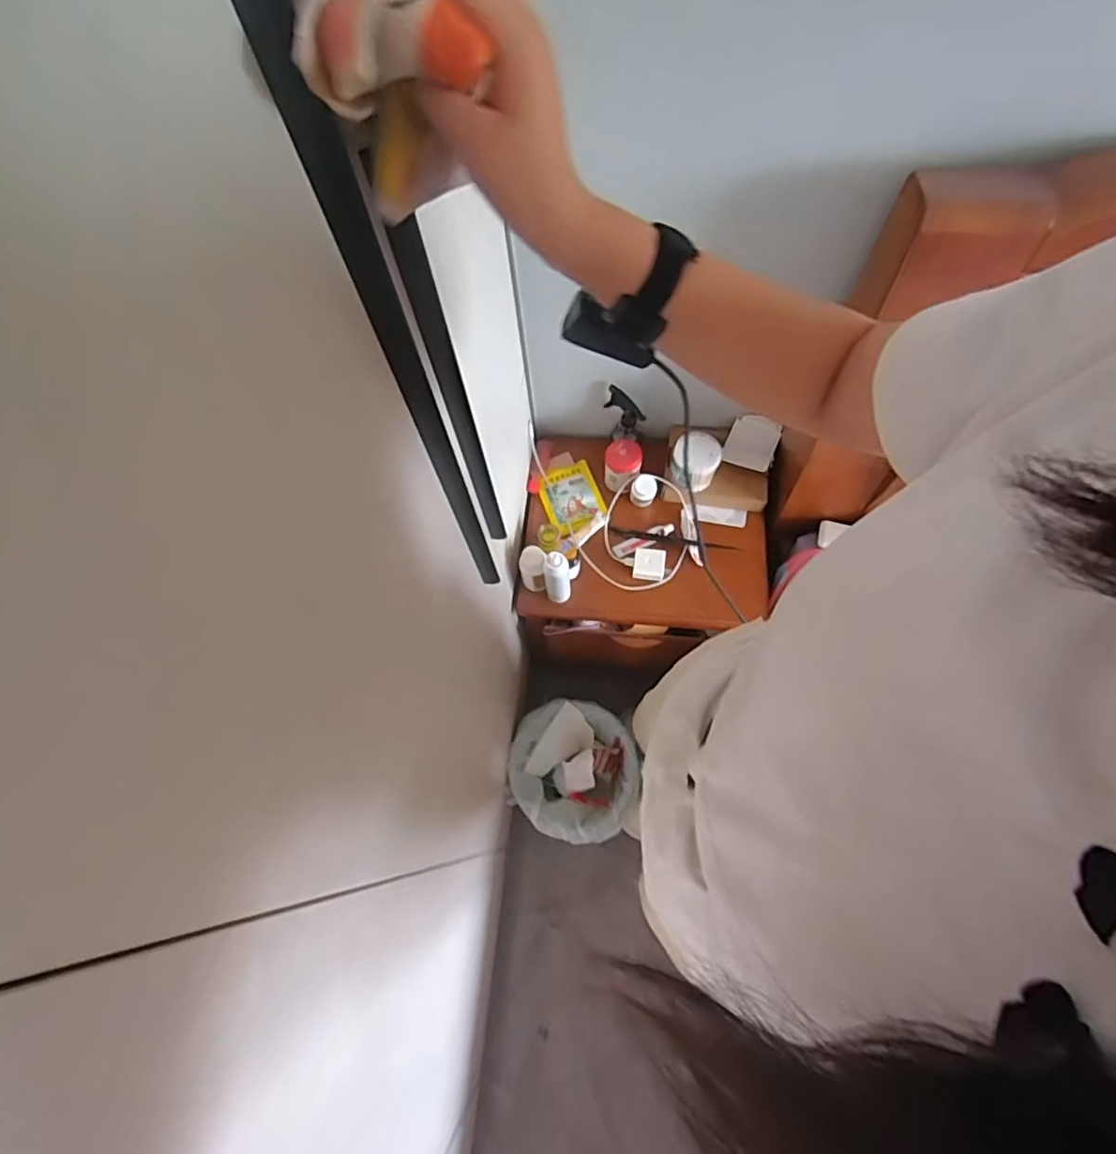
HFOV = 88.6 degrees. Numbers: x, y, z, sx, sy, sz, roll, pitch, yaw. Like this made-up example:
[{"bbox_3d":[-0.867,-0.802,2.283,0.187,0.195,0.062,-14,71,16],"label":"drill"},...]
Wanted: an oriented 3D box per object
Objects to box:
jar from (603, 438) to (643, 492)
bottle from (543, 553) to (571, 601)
[{"bbox_3d":[0.126,-0.215,1.108,0.070,0.081,0.076,8,67,6],"label":"jar"},{"bbox_3d":[-0.001,0.002,1.006,0.045,0.153,0.040,-6,66,0],"label":"bottle"}]

